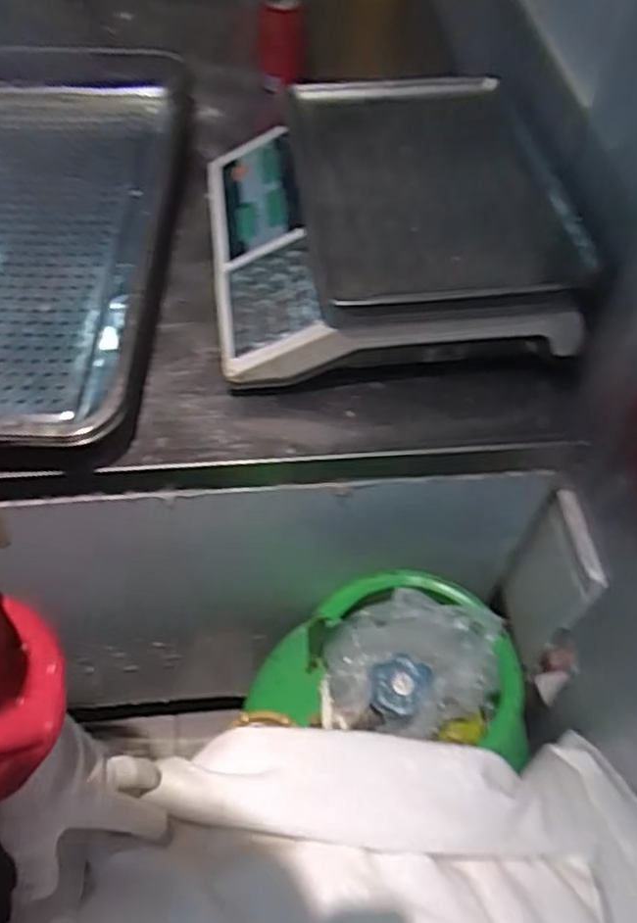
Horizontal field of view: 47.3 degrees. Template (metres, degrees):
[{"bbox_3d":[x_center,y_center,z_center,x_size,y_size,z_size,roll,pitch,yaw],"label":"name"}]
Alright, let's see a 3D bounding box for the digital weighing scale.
[{"bbox_3d":[0.057,-0.250,0.722,0.317,0.096,0.355,-5,56,-7],"label":"digital weighing scale"}]

